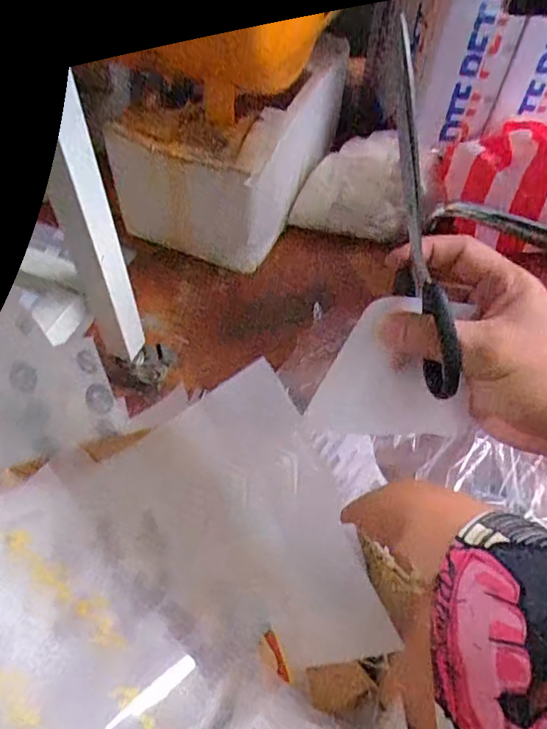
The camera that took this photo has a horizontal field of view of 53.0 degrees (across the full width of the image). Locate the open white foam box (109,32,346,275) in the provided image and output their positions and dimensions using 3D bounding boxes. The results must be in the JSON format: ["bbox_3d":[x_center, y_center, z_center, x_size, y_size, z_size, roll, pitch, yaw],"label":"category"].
[{"bbox_3d":[-0.063,-0.424,1.008,0.273,0.229,0.436,17,55,11],"label":"open white foam box"}]

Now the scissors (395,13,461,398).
[{"bbox_3d":[0.072,-0.071,0.282,0.012,0.175,0.044,-14,16,-11],"label":"scissors"}]

